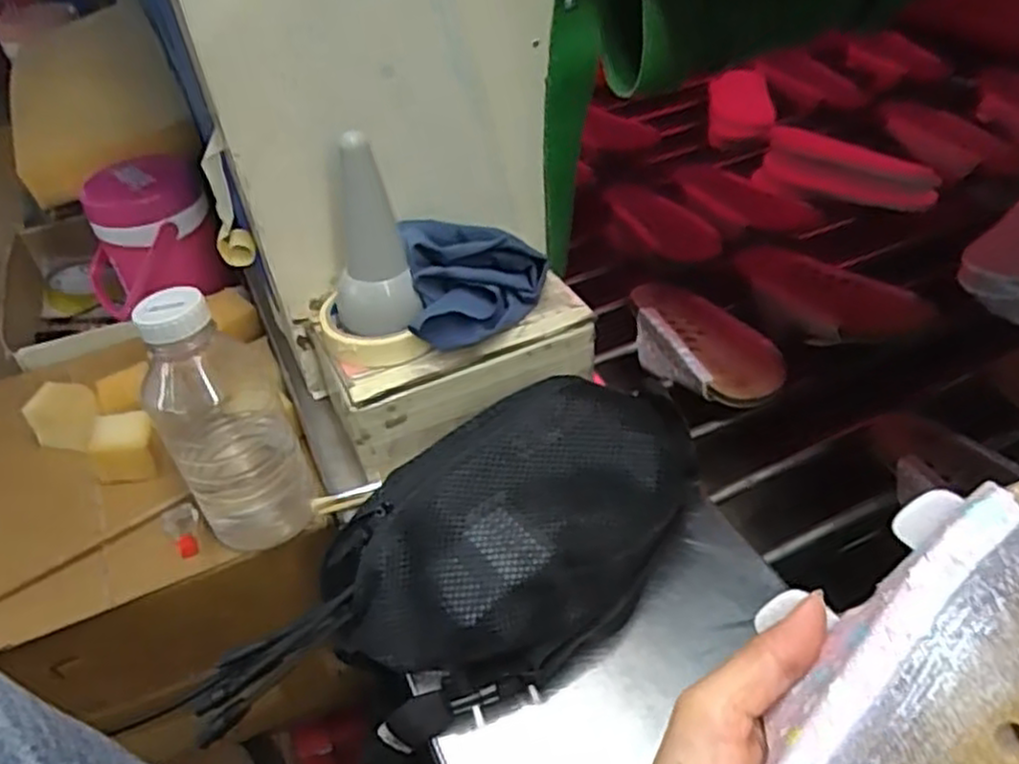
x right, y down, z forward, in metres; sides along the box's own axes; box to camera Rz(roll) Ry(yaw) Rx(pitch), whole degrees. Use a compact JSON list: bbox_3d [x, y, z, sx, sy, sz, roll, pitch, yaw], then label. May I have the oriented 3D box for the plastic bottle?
[{"bbox_3d":[-0.223,0.027,0.588,0.089,0.221,0.094,-22,44,-20],"label":"plastic bottle"}]

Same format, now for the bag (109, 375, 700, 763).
[{"bbox_3d":[-0.012,0.106,0.458,0.355,0.098,0.140,-31,48,-28],"label":"bag"}]

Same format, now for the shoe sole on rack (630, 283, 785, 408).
[{"bbox_3d":[0.177,-0.039,0.707,0.091,0.054,0.208,-19,43,-18],"label":"shoe sole on rack"}]

